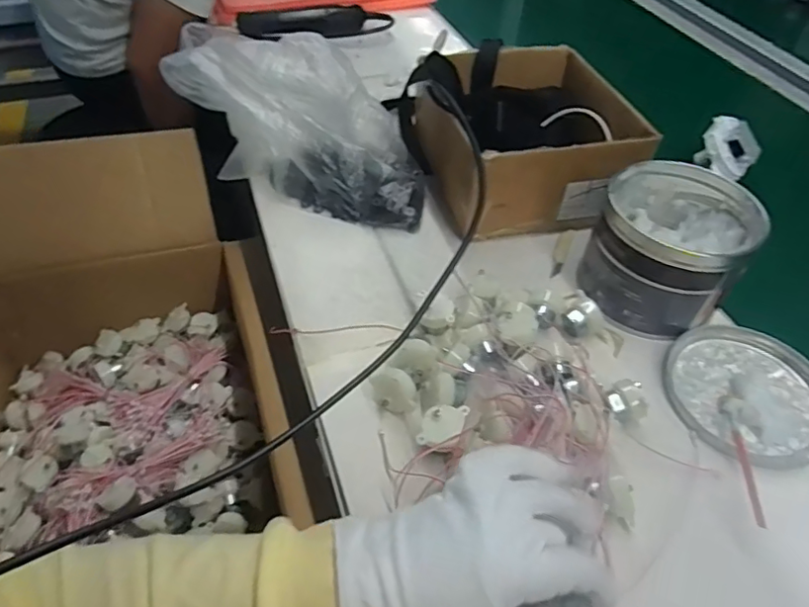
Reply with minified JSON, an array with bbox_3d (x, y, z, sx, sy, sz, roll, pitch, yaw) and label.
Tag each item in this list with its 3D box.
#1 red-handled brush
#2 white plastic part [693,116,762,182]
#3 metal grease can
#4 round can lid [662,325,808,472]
[{"bbox_3d":[0.250,0.113,0.412,0.014,0.014,0.119,14,38,9],"label":"red-handled brush"},{"bbox_3d":[0.380,-0.180,0.655,0.062,0.043,0.070,31,53,22],"label":"white plastic part"},{"bbox_3d":[0.228,-0.049,0.491,0.117,0.098,0.132,20,50,13],"label":"metal grease can"},{"bbox_3d":[0.282,0.070,0.456,0.131,0.013,0.126,2,48,-2],"label":"round can lid"}]

